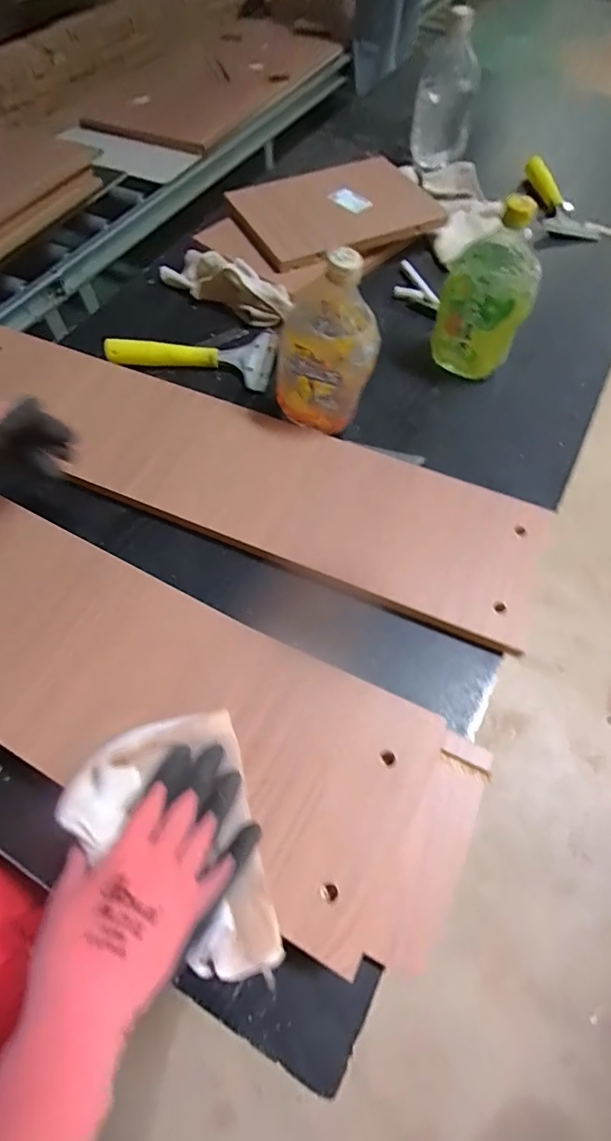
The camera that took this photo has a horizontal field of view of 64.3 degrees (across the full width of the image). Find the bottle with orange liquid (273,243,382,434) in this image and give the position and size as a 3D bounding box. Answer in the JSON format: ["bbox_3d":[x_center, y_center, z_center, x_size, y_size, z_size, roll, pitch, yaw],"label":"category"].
[{"bbox_3d":[0.019,-0.239,0.518,0.107,0.192,0.084,6,62,2],"label":"bottle with orange liquid"}]

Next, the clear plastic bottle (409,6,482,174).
[{"bbox_3d":[0.250,-0.836,0.862,0.102,0.174,0.100,11,63,4],"label":"clear plastic bottle"}]

